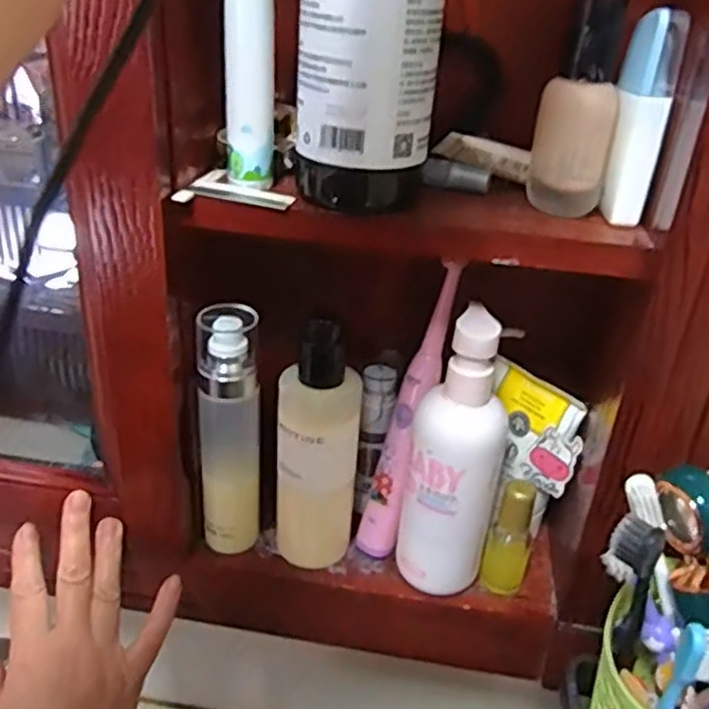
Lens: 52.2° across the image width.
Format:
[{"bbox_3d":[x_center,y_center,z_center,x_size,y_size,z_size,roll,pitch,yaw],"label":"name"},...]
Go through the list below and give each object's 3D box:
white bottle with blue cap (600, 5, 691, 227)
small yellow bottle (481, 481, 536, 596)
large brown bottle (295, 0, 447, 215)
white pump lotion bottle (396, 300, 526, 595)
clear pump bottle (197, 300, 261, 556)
[{"bbox_3d":[0.143,-0.117,0.362,0.025,0.099,0.019,12,31,13],"label":"white bottle with blue cap"},{"bbox_3d":[0.101,0.119,0.469,0.026,0.077,0.021,15,31,17],"label":"small yellow bottle"},{"bbox_3d":[0.004,-0.156,0.351,0.051,0.166,0.064,-22,39,-38],"label":"large brown bottle"},{"bbox_3d":[0.062,0.063,0.448,0.059,0.180,0.058,20,33,25],"label":"white pump lotion bottle"},{"bbox_3d":[-0.080,0.051,0.465,0.037,0.172,0.031,-1,30,-9],"label":"clear pump bottle"}]

